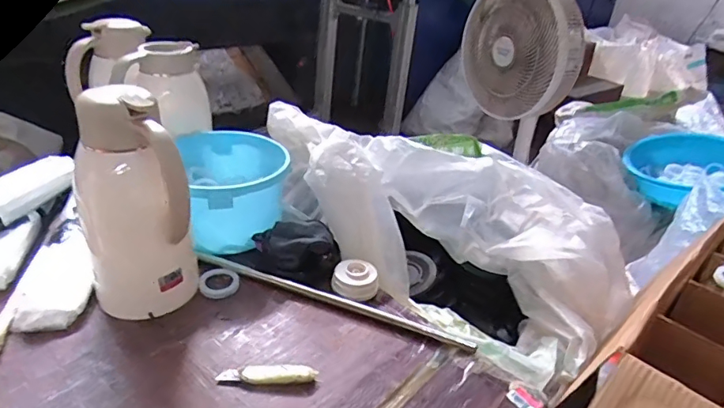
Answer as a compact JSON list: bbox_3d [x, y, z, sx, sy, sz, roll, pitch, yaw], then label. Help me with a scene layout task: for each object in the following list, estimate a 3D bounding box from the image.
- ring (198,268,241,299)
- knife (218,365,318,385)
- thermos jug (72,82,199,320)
[{"bbox_3d":[-0.207,0.114,0.718,0.058,0.008,0.062,4,30,-2],"label":"ring"},{"bbox_3d":[-0.110,0.199,0.574,0.112,0.016,0.022,4,30,-2],"label":"knife"},{"bbox_3d":[-0.275,0.008,0.607,0.127,0.271,0.110,-12,35,-27],"label":"thermos jug"}]

